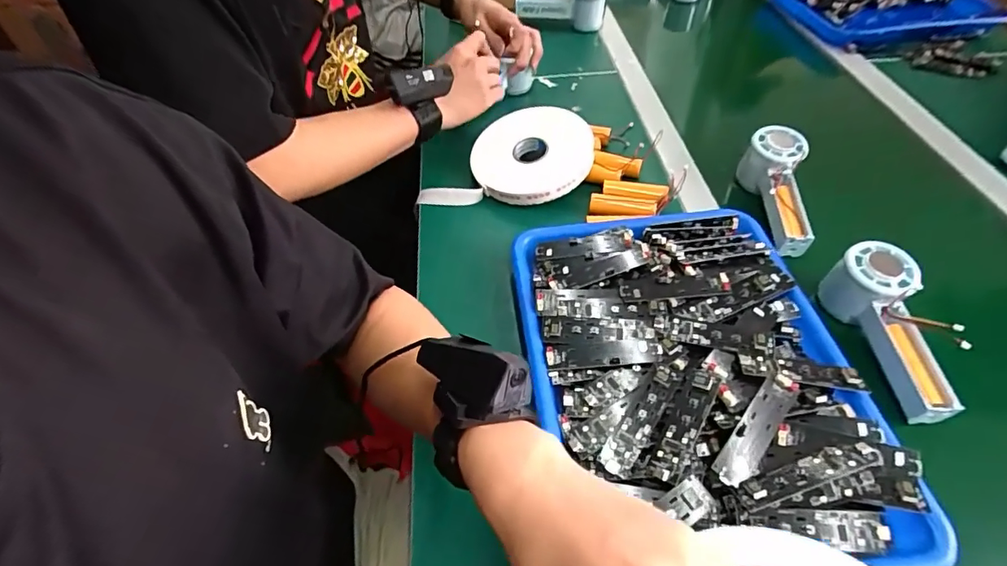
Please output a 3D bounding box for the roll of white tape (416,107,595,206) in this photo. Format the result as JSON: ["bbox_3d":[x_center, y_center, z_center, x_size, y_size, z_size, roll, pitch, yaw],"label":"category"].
[{"bbox_3d":[0.006,-0.153,0.586,0.193,0.023,0.135,-2,66,15],"label":"roll of white tape"}]

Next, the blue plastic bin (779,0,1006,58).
[{"bbox_3d":[0.668,-0.486,0.873,0.321,0.061,0.269,-11,52,-7],"label":"blue plastic bin"}]

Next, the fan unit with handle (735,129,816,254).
[{"bbox_3d":[0.301,-0.098,0.543,0.059,0.064,0.161,2,64,4],"label":"fan unit with handle"}]

